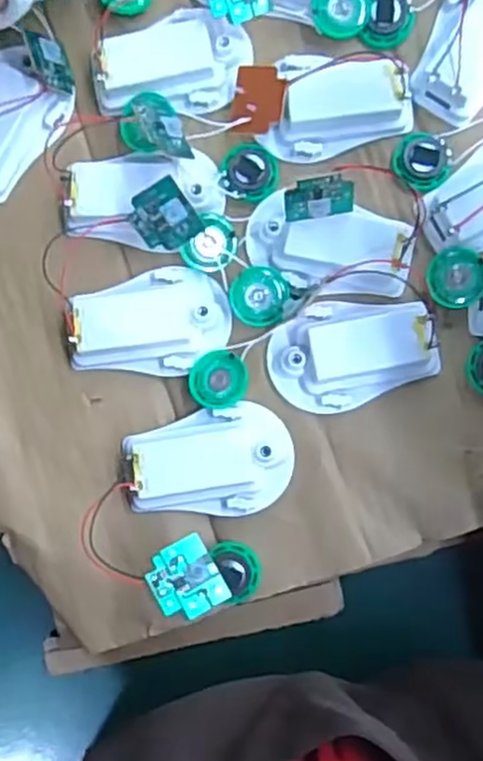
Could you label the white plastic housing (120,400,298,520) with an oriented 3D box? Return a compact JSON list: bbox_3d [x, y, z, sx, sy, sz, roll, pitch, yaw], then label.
[{"bbox_3d":[-0.015,0.040,0.348,0.078,0.018,0.050,-9,86,1],"label":"white plastic housing"}]

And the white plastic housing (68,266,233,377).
[{"bbox_3d":[-0.044,-0.030,0.355,0.075,0.015,0.051,2,87,2],"label":"white plastic housing"}]

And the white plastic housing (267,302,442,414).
[{"bbox_3d":[0.053,-0.013,0.348,0.078,0.018,0.050,-10,86,1],"label":"white plastic housing"}]

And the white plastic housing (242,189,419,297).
[{"bbox_3d":[0.041,-0.064,0.349,0.078,0.021,0.042,15,87,3],"label":"white plastic housing"}]

